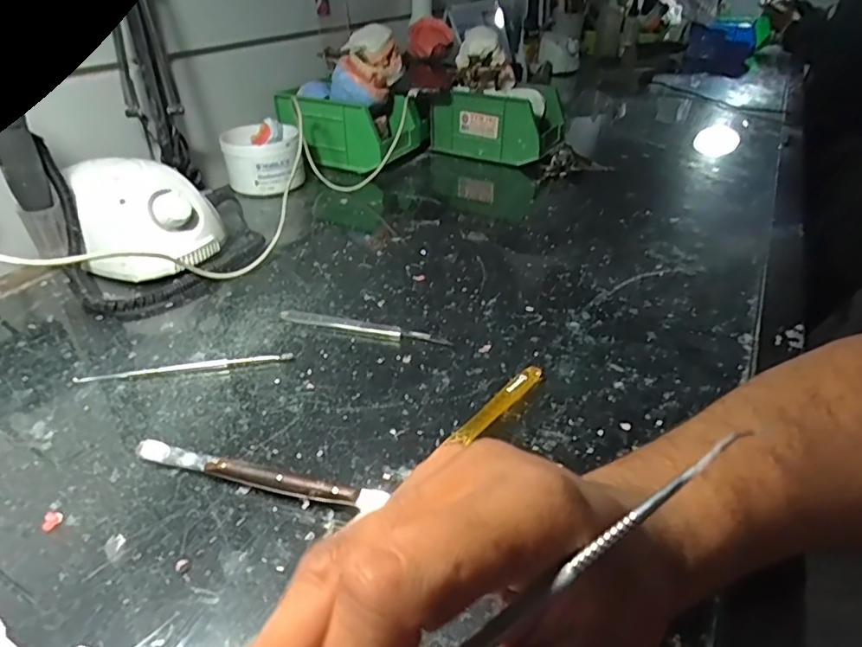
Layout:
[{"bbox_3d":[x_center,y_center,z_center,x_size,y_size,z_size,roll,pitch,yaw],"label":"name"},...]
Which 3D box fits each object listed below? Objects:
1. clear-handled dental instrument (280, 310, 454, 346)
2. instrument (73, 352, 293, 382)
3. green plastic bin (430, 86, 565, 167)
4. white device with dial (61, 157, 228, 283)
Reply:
[{"bbox_3d":[-0.052,0.003,0.416,0.136,0.006,0.011,9,36,12],"label":"clear-handled dental instrument"},{"bbox_3d":[-0.171,0.031,0.377,0.143,0.006,0.008,-5,35,-8],"label":"instrument"},{"bbox_3d":[0.094,-0.286,0.769,0.171,0.080,0.101,19,39,25],"label":"green plastic bin"},{"bbox_3d":[-0.251,-0.092,0.488,0.116,0.080,0.104,-13,37,-19],"label":"white device with dial"}]

